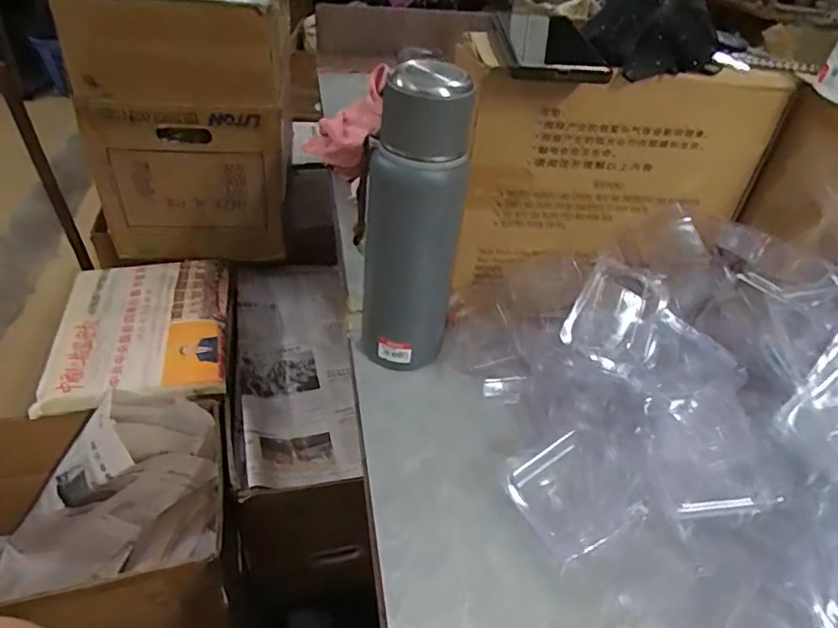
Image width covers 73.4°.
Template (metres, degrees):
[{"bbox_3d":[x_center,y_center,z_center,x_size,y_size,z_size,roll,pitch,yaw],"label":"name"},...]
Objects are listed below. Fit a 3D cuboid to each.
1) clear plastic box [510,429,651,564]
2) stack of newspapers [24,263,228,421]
[{"bbox_3d":[0.128,0.143,0.450,0.085,0.035,0.077,-19,47,-28],"label":"clear plastic box"},{"bbox_3d":[-0.474,0.018,0.973,0.261,0.033,0.334,-3,42,-12],"label":"stack of newspapers"}]

